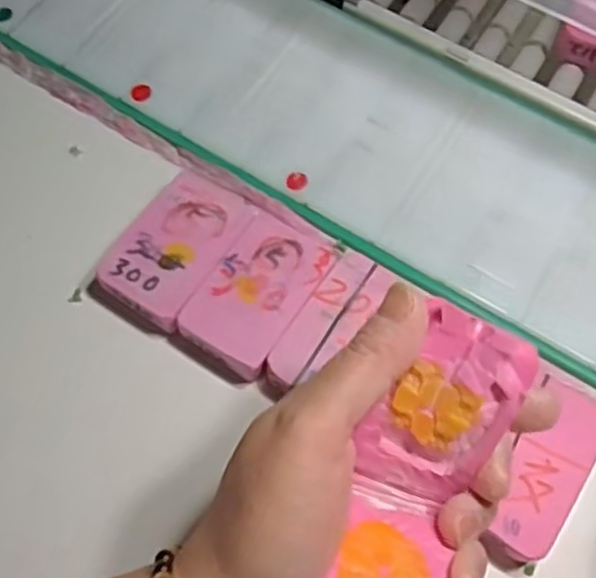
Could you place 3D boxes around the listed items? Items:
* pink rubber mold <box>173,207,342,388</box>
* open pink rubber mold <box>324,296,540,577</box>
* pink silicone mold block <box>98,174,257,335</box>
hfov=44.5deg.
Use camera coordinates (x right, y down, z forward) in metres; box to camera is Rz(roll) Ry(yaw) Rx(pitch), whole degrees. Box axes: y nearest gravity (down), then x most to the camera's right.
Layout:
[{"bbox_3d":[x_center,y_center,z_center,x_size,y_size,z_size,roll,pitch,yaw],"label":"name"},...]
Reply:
[{"bbox_3d":[-0.019,0.003,0.332,0.044,0.012,0.074,32,70,11],"label":"pink rubber mold"},{"bbox_3d":[0.040,0.068,0.238,0.044,0.041,0.115,19,70,6],"label":"open pink rubber mold"},{"bbox_3d":[-0.056,-0.019,0.340,0.045,0.012,0.071,30,70,10],"label":"pink silicone mold block"}]

